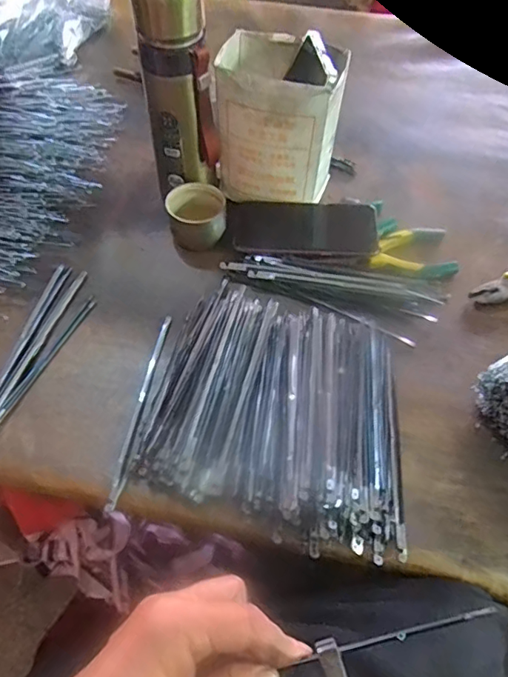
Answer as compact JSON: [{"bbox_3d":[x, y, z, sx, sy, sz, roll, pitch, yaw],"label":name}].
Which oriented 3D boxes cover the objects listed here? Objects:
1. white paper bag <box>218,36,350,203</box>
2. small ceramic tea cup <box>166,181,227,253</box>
[{"bbox_3d":[0.026,-0.232,0.563,0.125,0.145,0.104,13,57,7],"label":"white paper bag"},{"bbox_3d":[-0.062,-0.132,0.567,0.059,0.053,0.062,1,56,-1],"label":"small ceramic tea cup"}]

